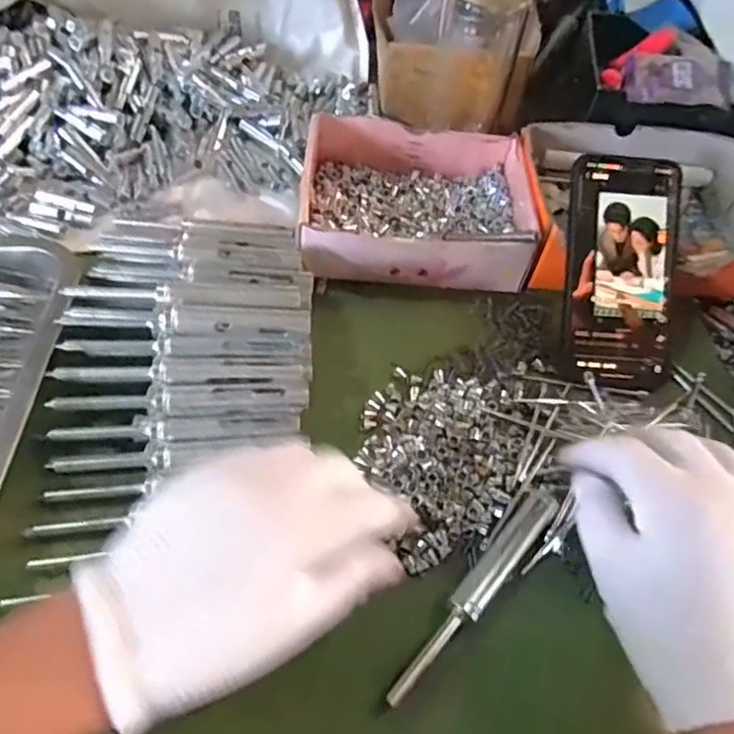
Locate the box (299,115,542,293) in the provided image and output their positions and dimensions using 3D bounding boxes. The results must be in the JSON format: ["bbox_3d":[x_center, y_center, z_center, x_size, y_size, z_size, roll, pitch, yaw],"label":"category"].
[{"bbox_3d":[0.040,-0.132,0.479,0.183,0.052,0.149,2,55,-2],"label":"box"}]

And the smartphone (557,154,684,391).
[{"bbox_3d":[0.179,-0.067,0.417,0.076,0.007,0.159,5,90,-1],"label":"smartphone"}]

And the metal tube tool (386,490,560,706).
[{"bbox_3d":[0.061,0.123,0.327,0.018,0.012,0.143,38,61,20],"label":"metal tube tool"}]

